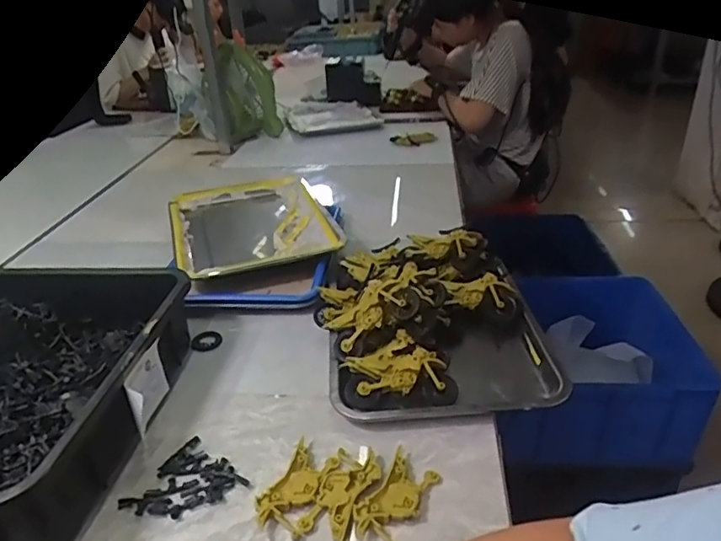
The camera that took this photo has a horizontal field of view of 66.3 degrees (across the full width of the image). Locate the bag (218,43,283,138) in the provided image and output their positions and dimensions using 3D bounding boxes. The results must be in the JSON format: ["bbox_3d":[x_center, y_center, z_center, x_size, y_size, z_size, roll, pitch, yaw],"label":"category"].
[{"bbox_3d":[-0.310,-0.494,1.550,0.145,0.244,0.103,-9,29,-8],"label":"bag"}]

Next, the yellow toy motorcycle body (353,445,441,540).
[{"bbox_3d":[0.033,0.203,0.496,0.048,0.010,0.095,12,33,27],"label":"yellow toy motorcycle body"}]

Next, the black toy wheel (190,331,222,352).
[{"bbox_3d":[-0.205,0.094,0.738,0.035,0.013,0.041,-3,28,1],"label":"black toy wheel"}]

